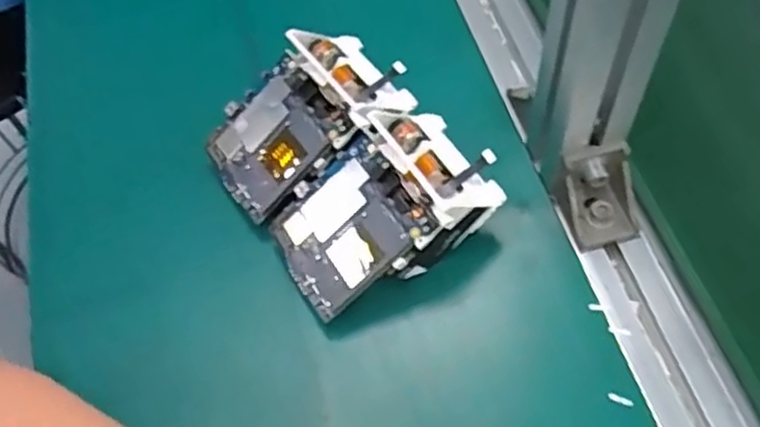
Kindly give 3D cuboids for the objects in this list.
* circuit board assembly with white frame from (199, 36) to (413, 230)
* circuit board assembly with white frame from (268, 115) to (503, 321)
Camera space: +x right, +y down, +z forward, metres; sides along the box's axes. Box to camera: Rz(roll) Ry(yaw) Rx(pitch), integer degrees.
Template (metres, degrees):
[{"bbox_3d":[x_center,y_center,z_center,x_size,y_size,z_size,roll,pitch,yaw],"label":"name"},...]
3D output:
[{"bbox_3d":[-0.043,-0.055,0.415,0.114,0.040,0.075,-31,62,-14],"label":"circuit board assembly with white frame"},{"bbox_3d":[0.001,-0.001,0.386,0.112,0.048,0.077,-33,63,-15],"label":"circuit board assembly with white frame"}]

